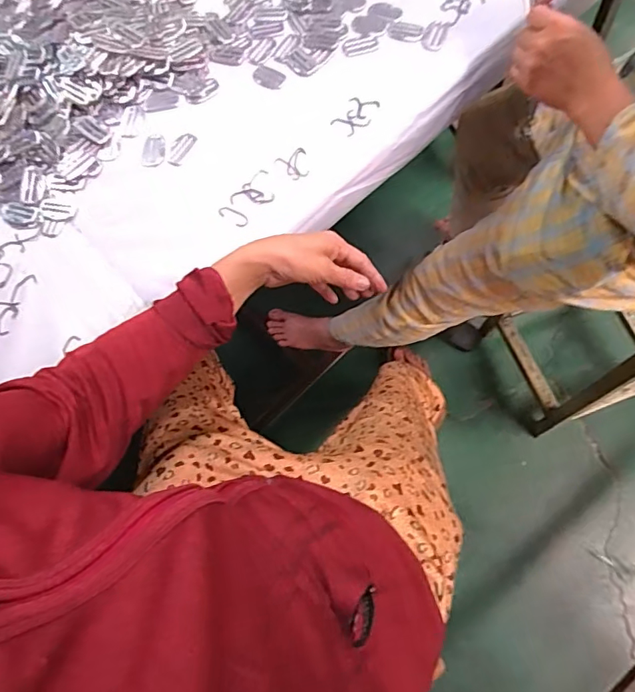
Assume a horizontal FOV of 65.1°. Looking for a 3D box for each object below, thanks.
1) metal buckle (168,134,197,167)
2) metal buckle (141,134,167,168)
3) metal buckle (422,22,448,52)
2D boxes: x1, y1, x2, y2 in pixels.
[{"bbox_3d":[-0.170,-0.245,0.619,0.022,0.005,0.045,26,77,13],"label":"metal buckle"},{"bbox_3d":[-0.206,-0.246,0.624,0.030,0.006,0.047,-5,72,5],"label":"metal buckle"},{"bbox_3d":[0.153,-0.403,0.647,0.030,0.005,0.041,23,77,12],"label":"metal buckle"}]

